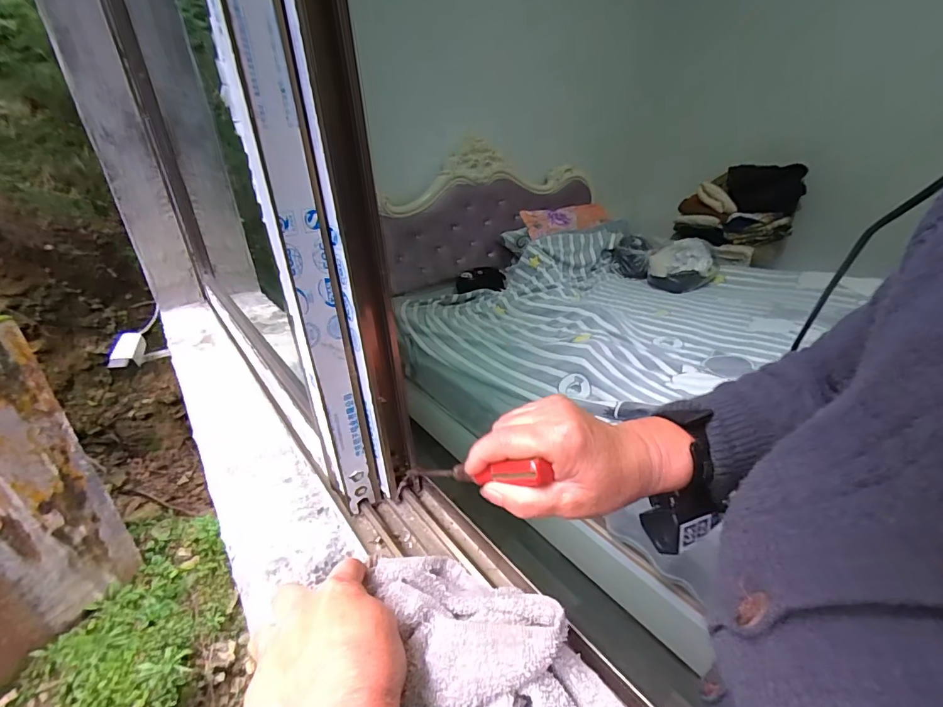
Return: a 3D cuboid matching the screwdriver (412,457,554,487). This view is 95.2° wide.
[{"bbox_3d":[-0.003,0.087,0.313,0.136,0.013,0.016,-18,9,47],"label":"screwdriver"}]

